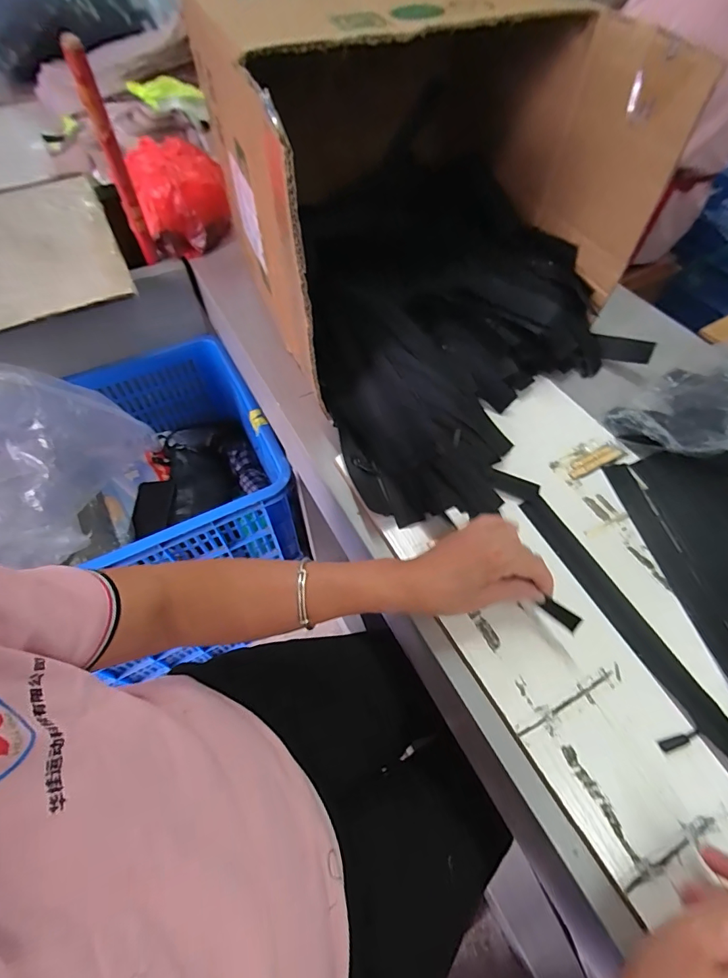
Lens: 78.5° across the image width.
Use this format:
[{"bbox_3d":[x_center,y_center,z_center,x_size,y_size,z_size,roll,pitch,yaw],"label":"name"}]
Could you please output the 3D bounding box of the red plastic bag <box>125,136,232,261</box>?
[{"bbox_3d":[-0.326,-0.510,0.789,0.156,0.125,0.161,-20,59,-12],"label":"red plastic bag"}]

